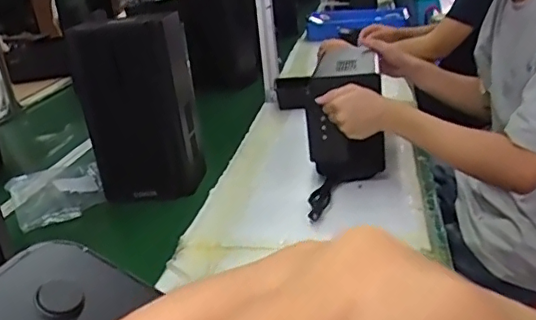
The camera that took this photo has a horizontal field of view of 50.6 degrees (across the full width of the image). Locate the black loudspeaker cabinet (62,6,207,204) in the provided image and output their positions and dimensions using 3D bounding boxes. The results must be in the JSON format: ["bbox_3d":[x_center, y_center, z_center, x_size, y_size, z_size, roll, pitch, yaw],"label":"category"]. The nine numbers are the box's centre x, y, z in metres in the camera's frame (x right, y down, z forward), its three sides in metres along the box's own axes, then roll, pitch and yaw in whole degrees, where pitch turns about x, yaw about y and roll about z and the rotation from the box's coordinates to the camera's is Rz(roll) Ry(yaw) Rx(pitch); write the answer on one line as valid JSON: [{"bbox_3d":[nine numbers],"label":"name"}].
[{"bbox_3d":[-0.250,-0.102,1.133,0.180,0.346,0.140,5,24,28],"label":"black loudspeaker cabinet"}]

